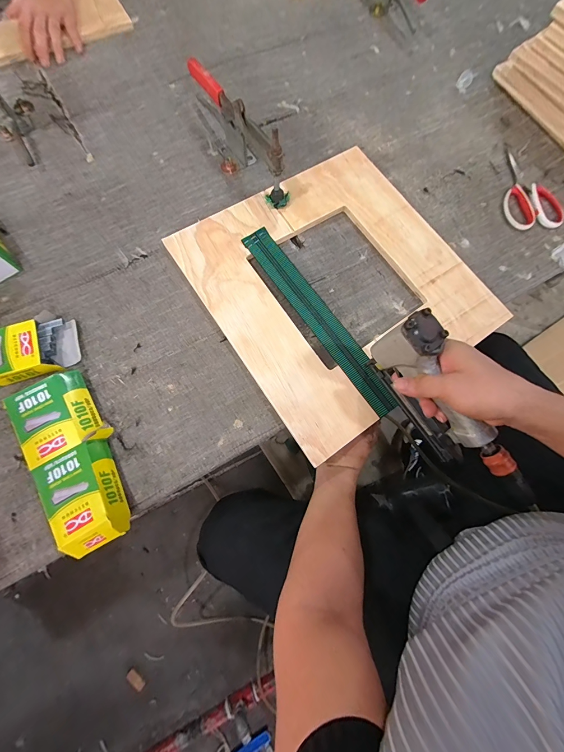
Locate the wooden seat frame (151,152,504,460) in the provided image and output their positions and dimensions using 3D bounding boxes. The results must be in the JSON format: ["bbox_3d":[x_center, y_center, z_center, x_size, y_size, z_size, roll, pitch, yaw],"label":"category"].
[{"bbox_3d":[0.088,-0.155,0.525,0.395,0.012,0.422,-33,78,-9],"label":"wooden seat frame"}]

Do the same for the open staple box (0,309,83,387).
[{"bbox_3d":[-0.386,-0.037,0.475,0.156,0.037,0.093,-25,77,-8],"label":"open staple box"}]

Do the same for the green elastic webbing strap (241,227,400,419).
[{"bbox_3d":[0.057,-0.095,0.510,0.044,0.007,0.360,-36,79,-3],"label":"green elastic webbing strap"}]

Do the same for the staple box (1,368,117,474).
[{"bbox_3d":[-0.316,0.057,0.453,0.104,0.031,0.116,-30,77,-9],"label":"staple box"}]

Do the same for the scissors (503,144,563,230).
[{"bbox_3d":[0.461,-0.351,0.598,0.101,0.010,0.184,4,75,0],"label":"scissors"}]

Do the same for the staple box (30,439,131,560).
[{"bbox_3d":[-0.258,0.160,0.422,0.087,0.040,0.128,-29,77,-8],"label":"staple box"}]

